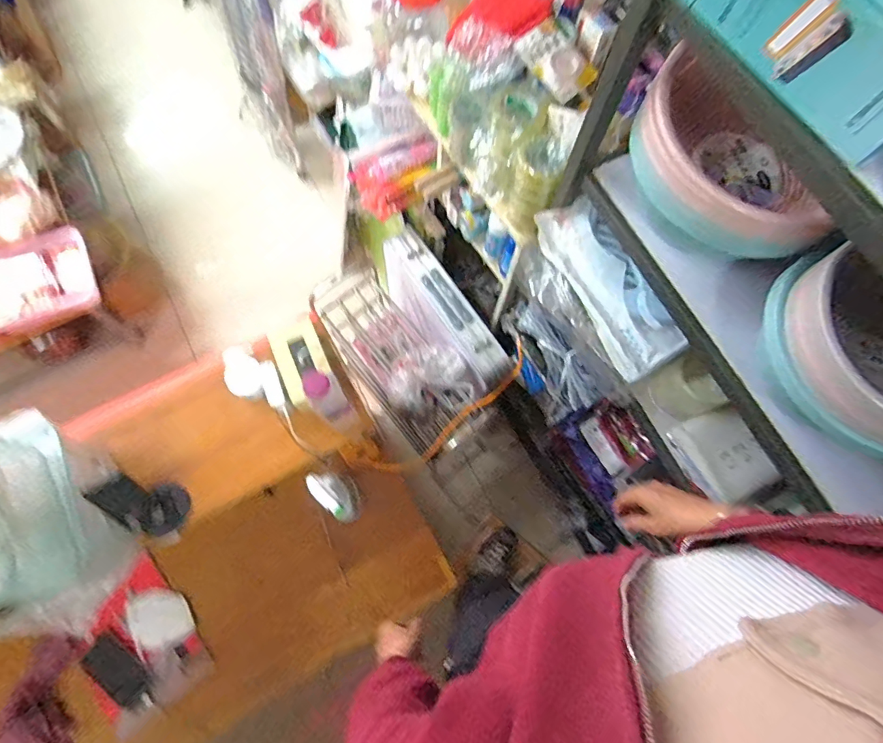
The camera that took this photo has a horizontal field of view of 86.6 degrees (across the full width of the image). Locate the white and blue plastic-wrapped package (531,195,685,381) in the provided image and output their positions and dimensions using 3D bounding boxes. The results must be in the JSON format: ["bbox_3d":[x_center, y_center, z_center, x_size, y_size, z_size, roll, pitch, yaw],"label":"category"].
[{"bbox_3d":[0.305,-0.158,0.884,0.101,0.075,0.352,-25,75,-9],"label":"white and blue plastic-wrapped package"}]

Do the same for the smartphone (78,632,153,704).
[{"bbox_3d":[-0.641,0.586,0.920,0.072,0.013,0.134,-41,91,-15],"label":"smartphone"}]

